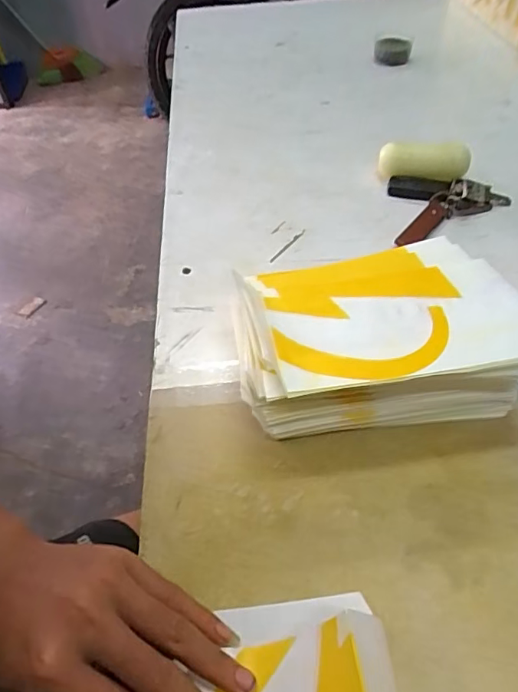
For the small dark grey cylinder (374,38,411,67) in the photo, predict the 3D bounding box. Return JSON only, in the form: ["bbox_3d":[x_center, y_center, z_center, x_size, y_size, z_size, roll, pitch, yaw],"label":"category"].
[{"bbox_3d":[0.207,-0.456,0.781,0.055,0.033,0.039,10,49,12],"label":"small dark grey cylinder"}]

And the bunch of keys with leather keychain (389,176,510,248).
[{"bbox_3d":[0.186,-0.159,0.541,0.142,0.023,0.097,-21,50,-15],"label":"bunch of keys with leather keychain"}]

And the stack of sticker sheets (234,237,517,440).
[{"bbox_3d":[0.083,-0.011,0.380,0.197,0.083,0.151,-8,48,-4],"label":"stack of sticker sheets"}]

